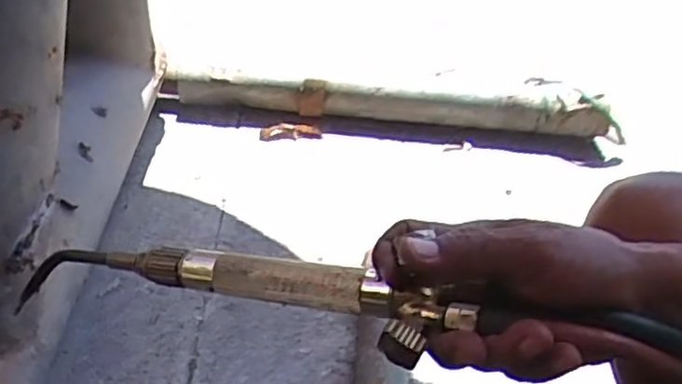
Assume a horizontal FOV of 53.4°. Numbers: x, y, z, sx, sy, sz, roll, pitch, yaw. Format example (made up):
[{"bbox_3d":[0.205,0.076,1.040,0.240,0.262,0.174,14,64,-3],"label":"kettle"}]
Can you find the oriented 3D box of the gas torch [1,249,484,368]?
[{"bbox_3d":[-0.082,0.060,0.421,0.327,0.032,0.048,3,33,29],"label":"gas torch"}]

